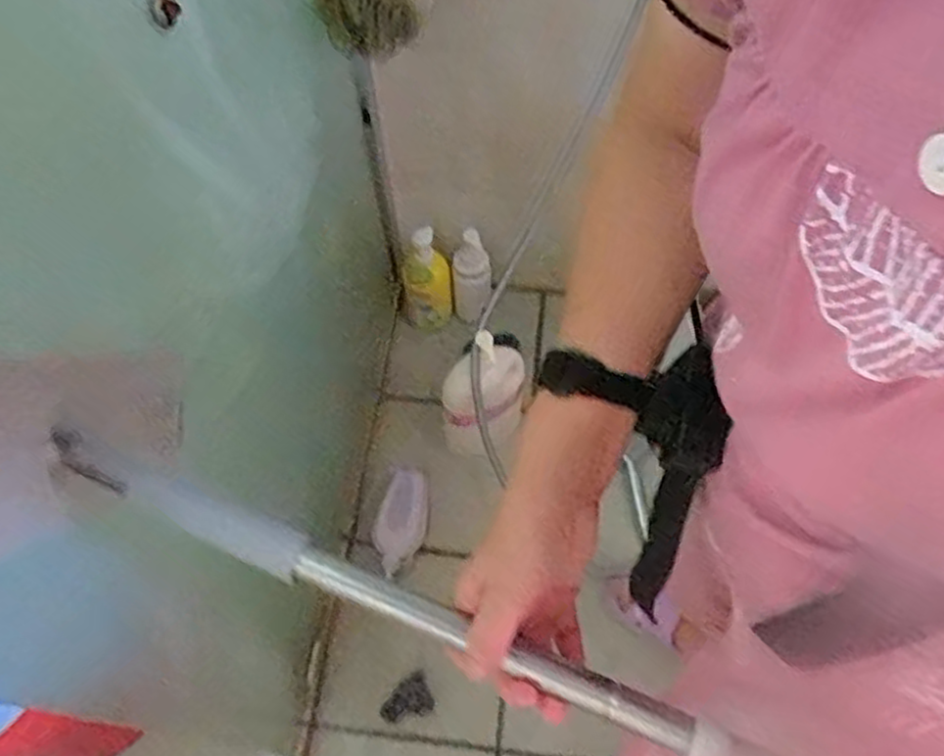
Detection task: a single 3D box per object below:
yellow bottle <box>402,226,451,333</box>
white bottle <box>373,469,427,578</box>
[{"bbox_3d":[-0.095,-0.192,1.404,0.101,0.215,0.053,-17,32,-24],"label":"yellow bottle"},{"bbox_3d":[-0.126,0.243,1.259,0.084,0.051,0.183,11,60,9],"label":"white bottle"}]

